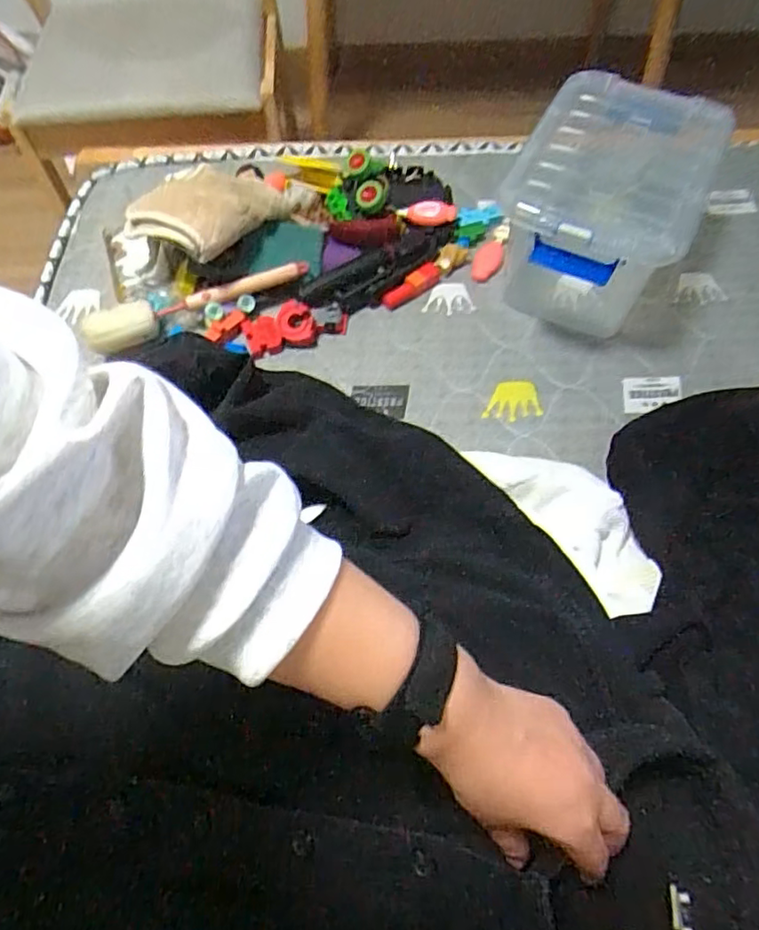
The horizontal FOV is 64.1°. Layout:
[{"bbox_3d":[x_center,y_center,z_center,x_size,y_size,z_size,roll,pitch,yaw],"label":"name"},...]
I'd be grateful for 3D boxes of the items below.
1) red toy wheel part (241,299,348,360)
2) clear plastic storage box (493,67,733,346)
[{"bbox_3d":[-0.103,-0.171,0.738,0.122,0.026,0.063,-10,61,-4],"label":"red toy wheel part"},{"bbox_3d":[0.256,-0.289,0.711,0.194,0.178,0.261,22,64,13],"label":"clear plastic storage box"}]

